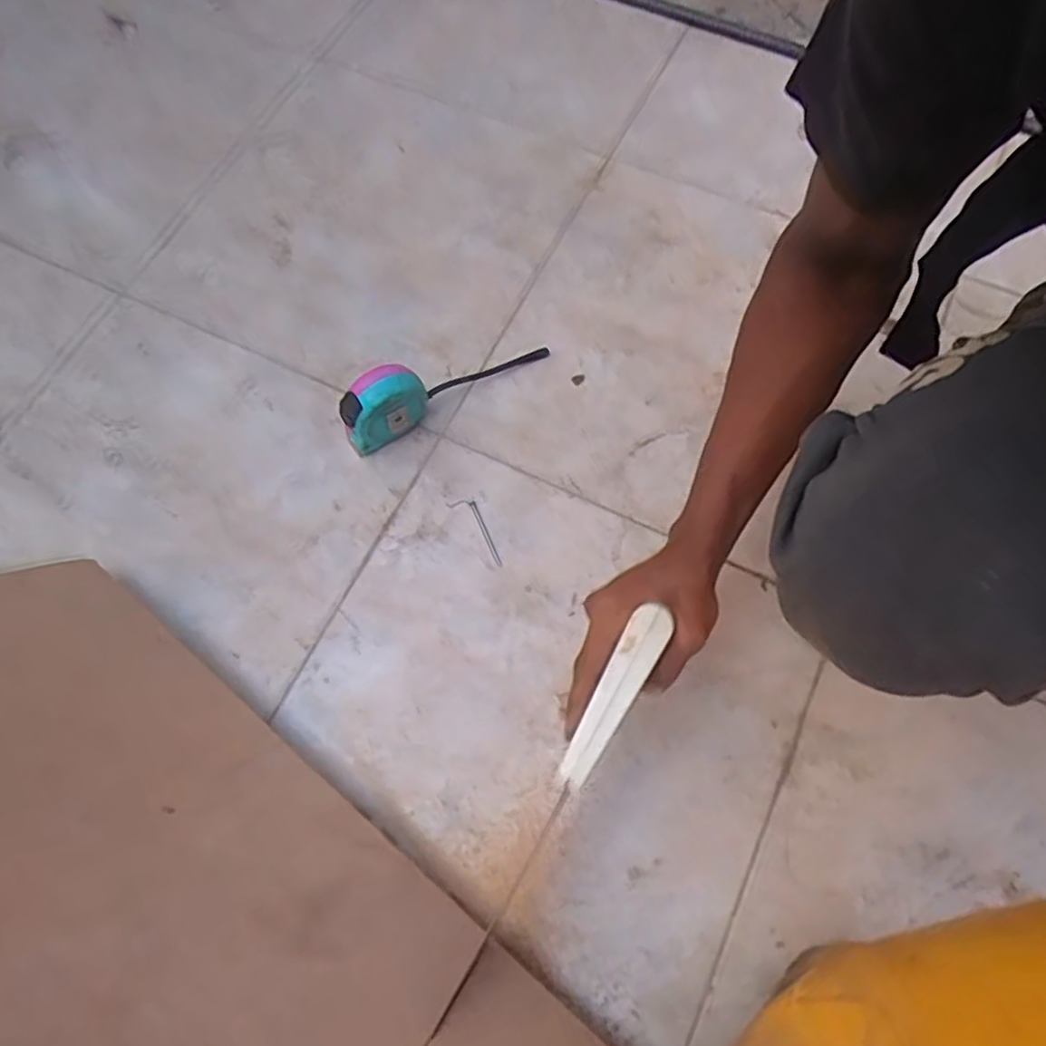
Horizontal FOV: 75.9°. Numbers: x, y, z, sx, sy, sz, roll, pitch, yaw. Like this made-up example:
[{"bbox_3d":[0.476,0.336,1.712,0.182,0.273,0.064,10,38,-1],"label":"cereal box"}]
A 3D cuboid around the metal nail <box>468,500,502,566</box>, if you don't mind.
[{"bbox_3d":[-0.035,0.009,0.624,0.006,0.005,0.067,-25,71,-7],"label":"metal nail"}]

